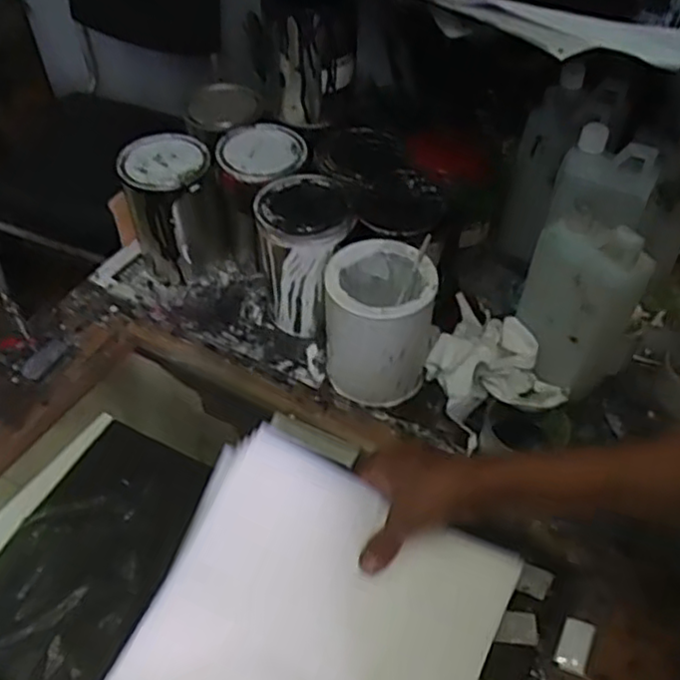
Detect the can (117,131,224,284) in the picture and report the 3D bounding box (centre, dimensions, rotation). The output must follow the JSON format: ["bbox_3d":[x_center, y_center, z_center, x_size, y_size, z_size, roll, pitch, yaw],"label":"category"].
[{"bbox_3d":[-0.205,-0.158,0.853,0.099,0.157,0.105,0,47,0],"label":"can"}]

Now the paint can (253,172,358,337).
[{"bbox_3d":[-0.038,-0.094,0.785,0.100,0.159,0.102,0,47,0],"label":"paint can"}]

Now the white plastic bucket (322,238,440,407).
[{"bbox_3d":[0.042,-0.017,0.734,0.113,0.151,0.108,0,47,0],"label":"white plastic bucket"}]

